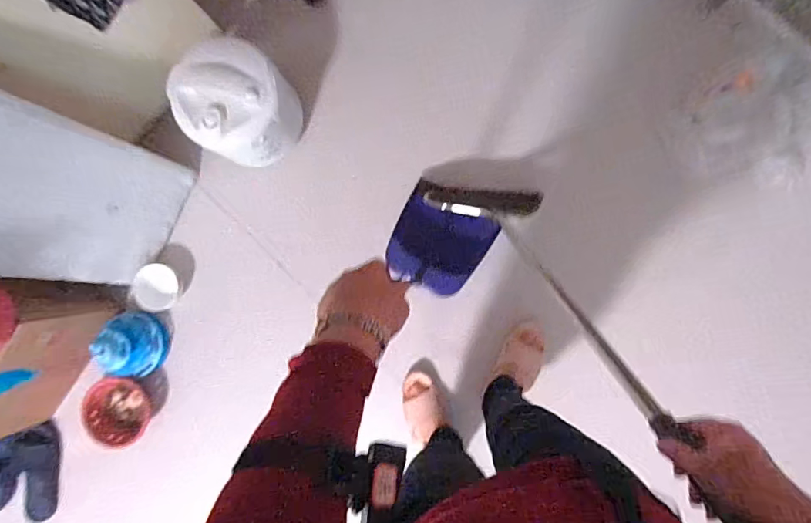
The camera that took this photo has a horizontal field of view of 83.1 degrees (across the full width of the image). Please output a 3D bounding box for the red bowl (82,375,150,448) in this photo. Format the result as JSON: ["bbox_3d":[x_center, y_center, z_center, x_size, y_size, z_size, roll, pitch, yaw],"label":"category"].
[{"bbox_3d":[-0.800,0.415,1.289,0.173,0.085,0.202,13,90,5],"label":"red bowl"}]

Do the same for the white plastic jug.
[{"bbox_3d":[-0.414,-0.381,1.155,0.223,0.302,0.237,0,89,5],"label":"white plastic jug"}]

